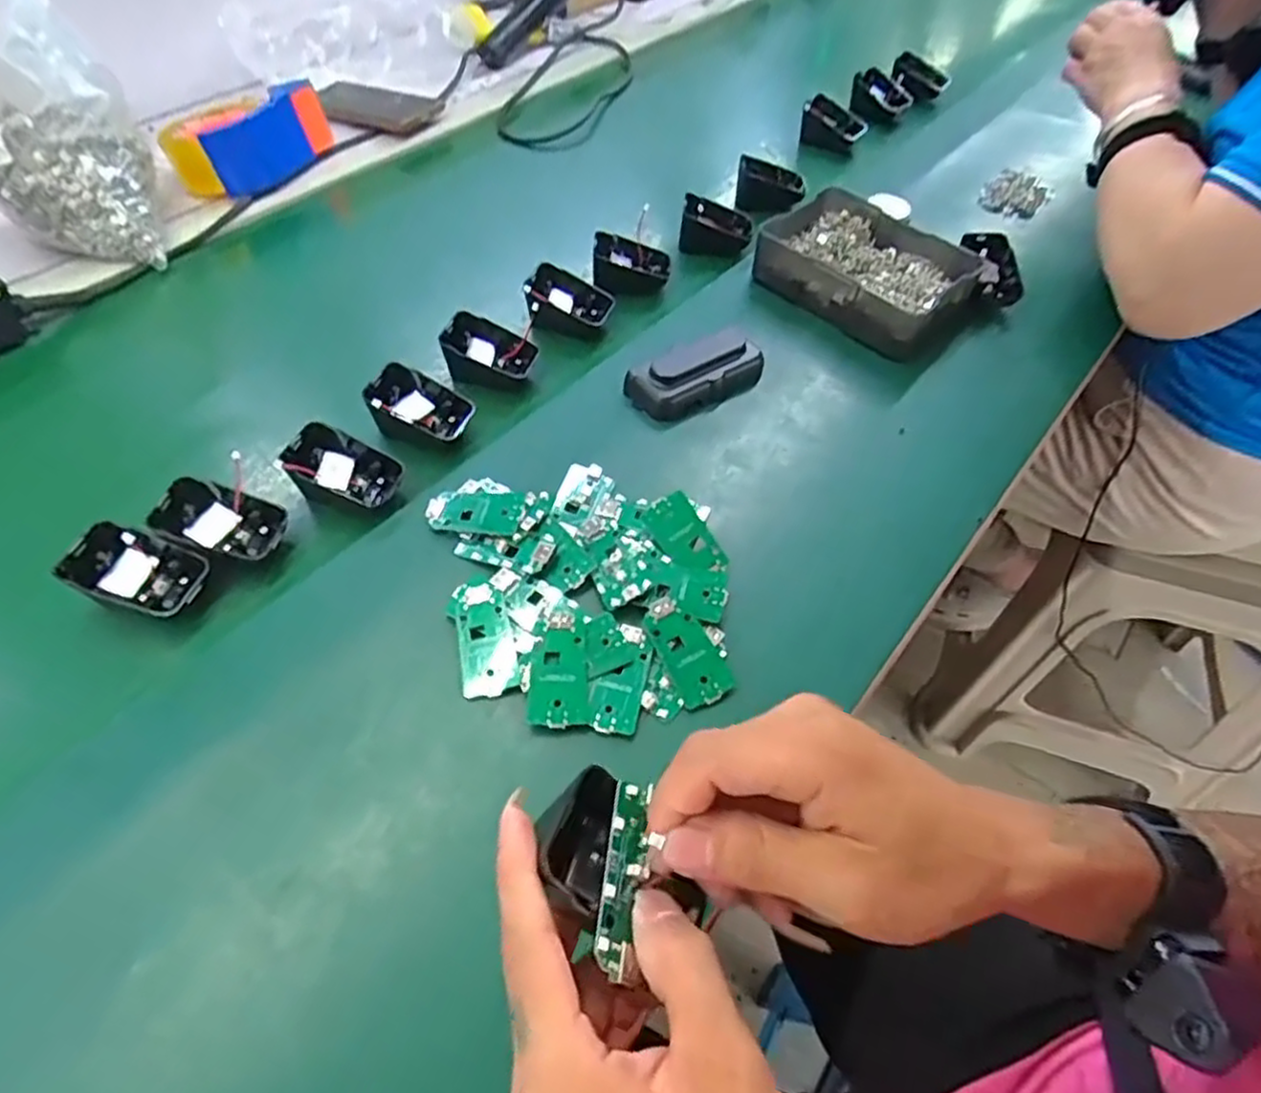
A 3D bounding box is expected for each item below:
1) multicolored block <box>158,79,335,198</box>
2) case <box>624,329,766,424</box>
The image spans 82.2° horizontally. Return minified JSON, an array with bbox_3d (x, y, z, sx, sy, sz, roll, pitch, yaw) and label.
[{"bbox_3d":[-0.378,-0.406,0.723,0.069,0.060,0.149,33,62,19],"label":"multicolored block"},{"bbox_3d":[0.049,-0.132,0.547,0.102,0.027,0.059,-31,62,-20],"label":"case"}]

